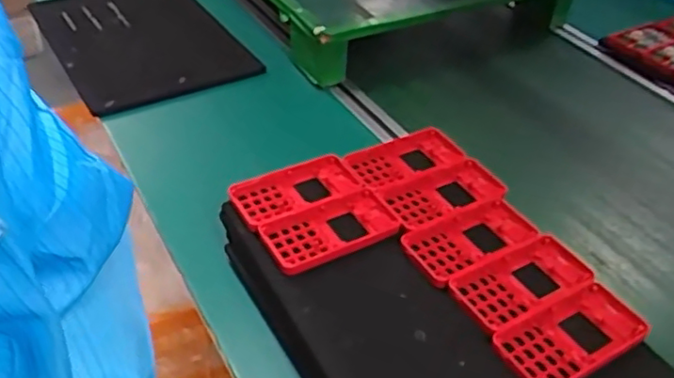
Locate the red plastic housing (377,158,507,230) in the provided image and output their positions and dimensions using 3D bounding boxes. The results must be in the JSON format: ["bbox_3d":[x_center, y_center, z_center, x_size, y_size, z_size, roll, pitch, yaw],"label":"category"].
[{"bbox_3d":[0.108,0.004,0.641,0.121,0.007,0.064,-16,45,-23],"label":"red plastic housing"}]

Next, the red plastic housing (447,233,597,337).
[{"bbox_3d":[0.163,0.080,0.560,0.128,0.008,0.064,-19,46,-26],"label":"red plastic housing"}]

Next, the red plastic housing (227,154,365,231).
[{"bbox_3d":[-0.039,0.002,0.640,0.130,0.020,0.066,-17,45,-23],"label":"red plastic housing"}]

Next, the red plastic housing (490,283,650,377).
[{"bbox_3d":[0.189,0.119,0.517,0.122,0.009,0.064,-20,47,-27],"label":"red plastic housing"}]

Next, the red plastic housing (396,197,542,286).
[{"bbox_3d":[0.123,0.044,0.597,0.125,0.009,0.064,-21,47,-27],"label":"red plastic housing"}]

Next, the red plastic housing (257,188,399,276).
[{"bbox_3d":[-0.007,0.037,0.600,0.124,0.010,0.071,-18,46,-25],"label":"red plastic housing"}]

